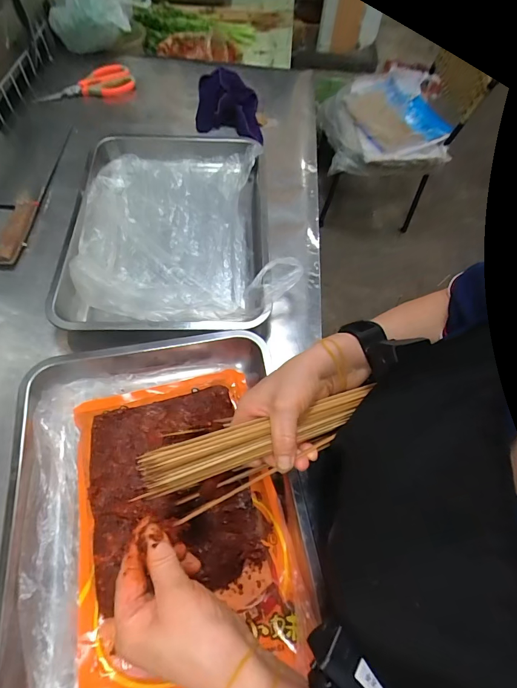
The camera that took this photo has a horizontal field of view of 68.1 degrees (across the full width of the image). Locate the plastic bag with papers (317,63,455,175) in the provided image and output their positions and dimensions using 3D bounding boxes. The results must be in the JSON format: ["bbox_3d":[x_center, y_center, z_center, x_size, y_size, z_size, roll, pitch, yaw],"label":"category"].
[{"bbox_3d":[0.414,-0.773,1.303,0.388,0.117,0.456,0,61,-2],"label":"plastic bag with papers"}]

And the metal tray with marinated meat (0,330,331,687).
[{"bbox_3d":[-0.105,0.173,0.391,0.293,0.041,0.380,-10,62,-7],"label":"metal tray with marinated meat"}]

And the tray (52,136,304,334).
[{"bbox_3d":[-0.136,-0.186,0.575,0.311,0.062,0.394,-7,62,-5],"label":"tray"}]

